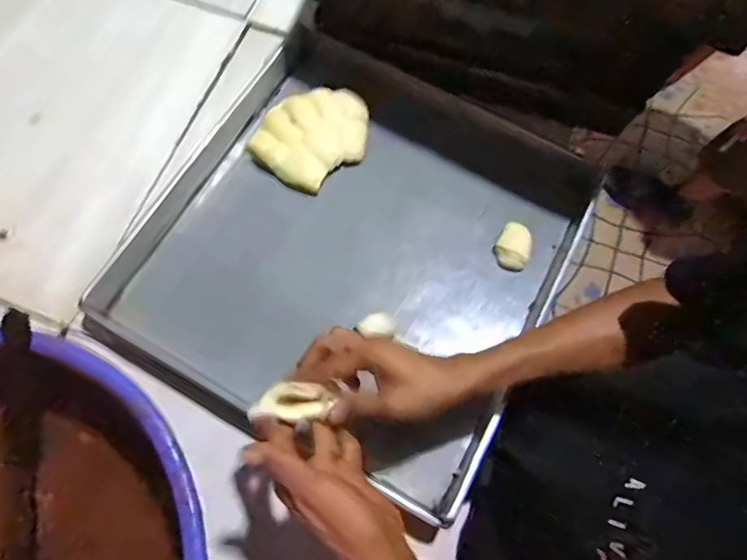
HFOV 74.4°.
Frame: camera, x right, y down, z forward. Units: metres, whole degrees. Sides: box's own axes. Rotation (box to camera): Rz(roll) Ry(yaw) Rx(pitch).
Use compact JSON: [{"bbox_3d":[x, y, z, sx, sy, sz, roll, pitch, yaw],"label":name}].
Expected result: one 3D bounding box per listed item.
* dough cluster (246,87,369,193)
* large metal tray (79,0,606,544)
[{"bbox_3d":[-0.075,-0.186,0.636,0.146,0.031,0.112,-37,75,-12],"label":"dough cluster"},{"bbox_3d":[-0.028,-0.042,0.601,0.474,0.057,0.476,28,73,9],"label":"large metal tray"}]

